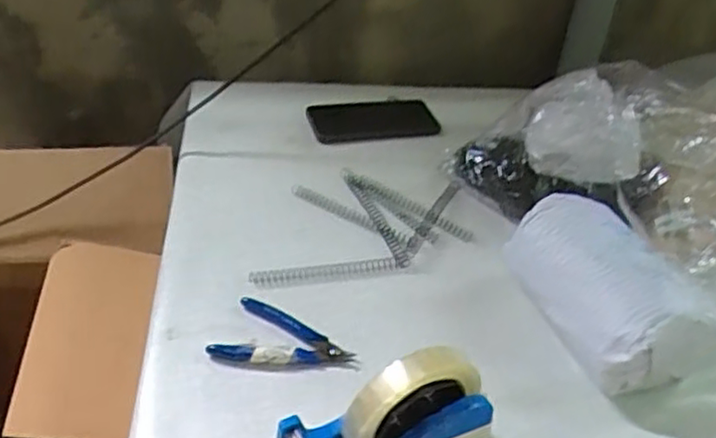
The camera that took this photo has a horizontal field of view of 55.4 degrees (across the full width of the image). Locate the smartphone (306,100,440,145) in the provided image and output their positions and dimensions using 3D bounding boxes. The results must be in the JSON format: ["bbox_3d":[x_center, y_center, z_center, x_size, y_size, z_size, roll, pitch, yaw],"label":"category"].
[{"bbox_3d":[0.021,-0.135,0.925,0.171,0.007,0.087,-5,40,-13],"label":"smartphone"}]

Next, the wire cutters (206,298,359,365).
[{"bbox_3d":[-0.064,0.113,0.604,0.117,0.012,0.066,18,40,14],"label":"wire cutters"}]

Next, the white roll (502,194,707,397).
[{"bbox_3d":[0.214,0.071,0.620,0.099,0.099,0.174,-13,42,-22],"label":"white roll"}]

